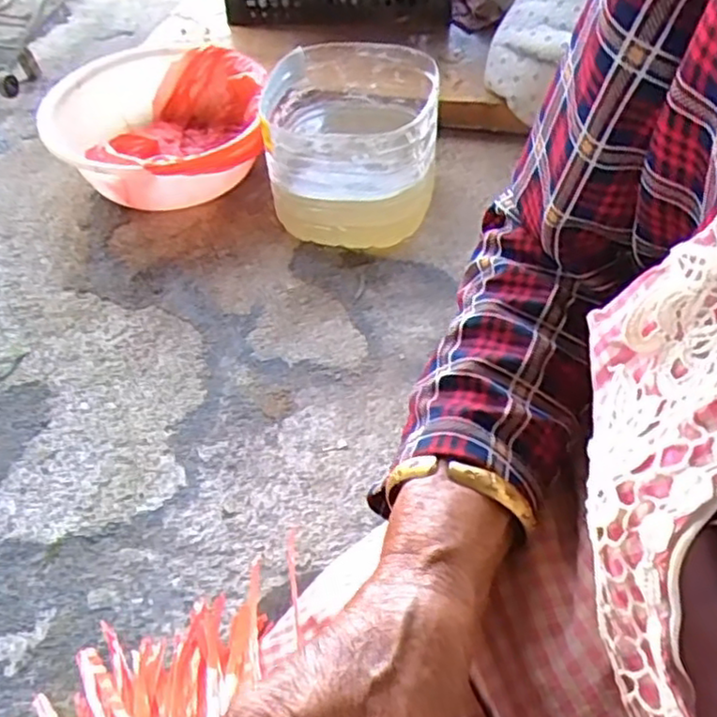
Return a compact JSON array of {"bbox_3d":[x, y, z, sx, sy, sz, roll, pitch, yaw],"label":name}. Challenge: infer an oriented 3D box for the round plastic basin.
[{"bbox_3d":[-0.336,-0.394,1.176,0.362,0.145,0.420,-25,54,-16],"label":"round plastic basin"}]

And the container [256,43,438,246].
[{"bbox_3d":[-0.009,-0.318,1.054,0.252,0.215,0.249,-3,51,1],"label":"container"}]

